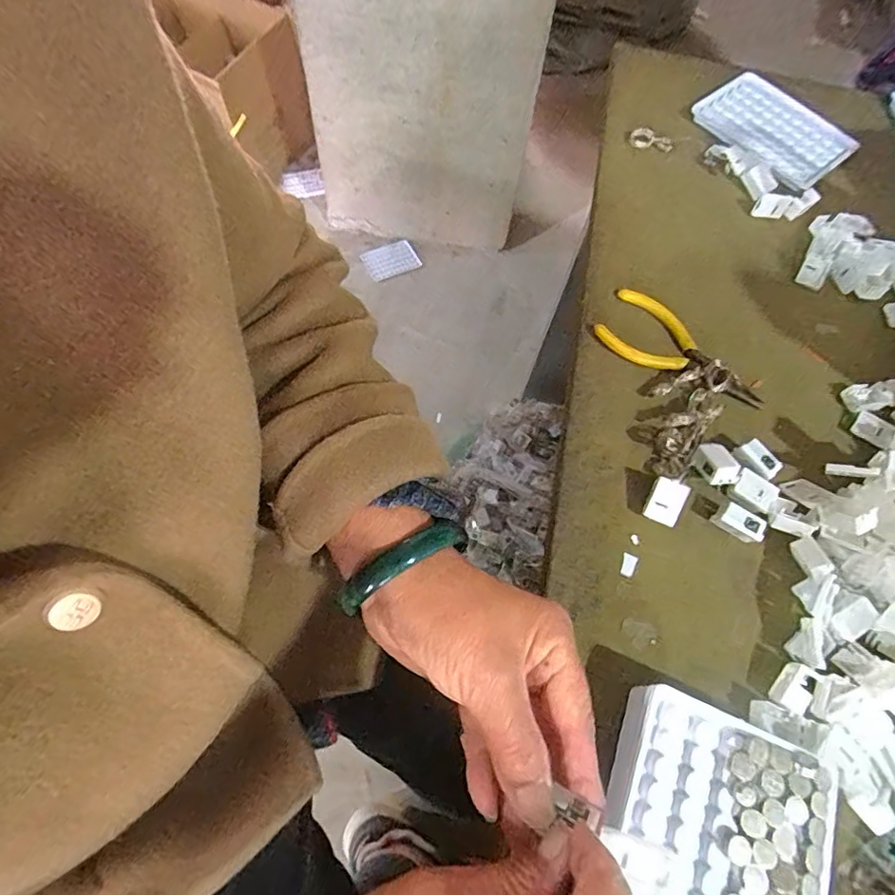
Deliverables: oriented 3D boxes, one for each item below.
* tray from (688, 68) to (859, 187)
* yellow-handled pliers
[{"bbox_3d":[0.292,-0.288,0.483,0.098,0.016,0.125,-39,72,-17],"label":"tray"},{"bbox_3d":[0.170,-0.069,0.384,0.122,0.010,0.052,34,69,13],"label":"yellow-handled pliers"}]

